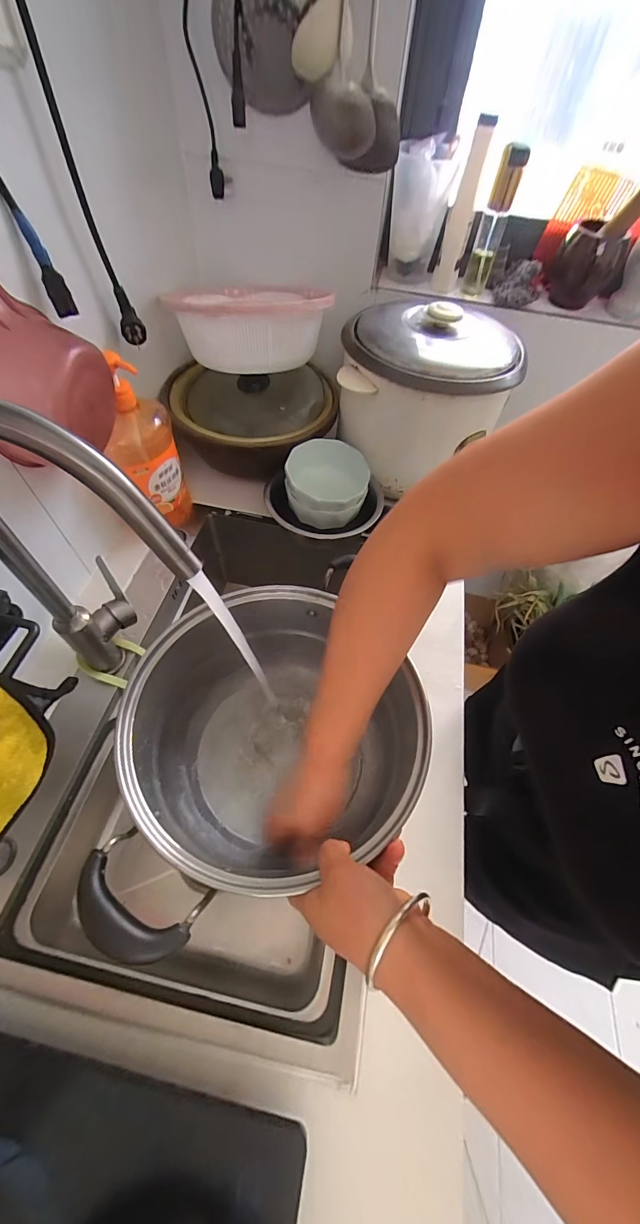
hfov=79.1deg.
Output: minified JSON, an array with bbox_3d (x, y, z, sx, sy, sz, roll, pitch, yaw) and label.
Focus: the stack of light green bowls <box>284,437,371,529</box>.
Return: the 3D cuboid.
[{"bbox_3d":[0.011,-0.220,0.674,0.135,0.088,0.132,9,57,1],"label":"stack of light green bowls"}]

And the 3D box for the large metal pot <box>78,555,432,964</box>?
[{"bbox_3d":[-0.064,0.135,0.430,0.292,0.194,0.275,-23,62,-18],"label":"large metal pot"}]

